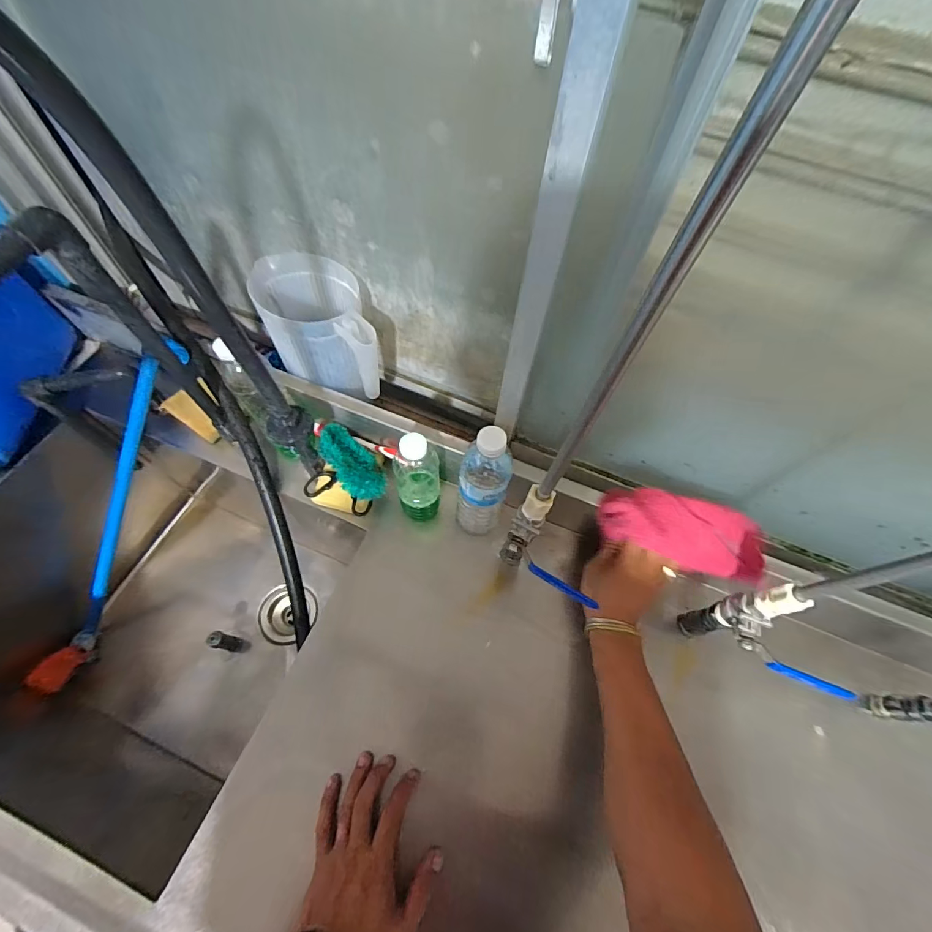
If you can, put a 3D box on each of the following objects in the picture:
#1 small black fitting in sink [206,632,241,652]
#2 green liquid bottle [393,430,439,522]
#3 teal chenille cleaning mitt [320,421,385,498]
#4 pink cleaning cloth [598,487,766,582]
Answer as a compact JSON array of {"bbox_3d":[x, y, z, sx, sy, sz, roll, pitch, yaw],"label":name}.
[{"bbox_3d":[-0.470,0.341,0.825,0.023,0.112,0.028,10,61,2],"label":"small black fitting in sink"},{"bbox_3d":[-0.065,0.014,0.562,0.061,0.169,0.058,-7,62,-8],"label":"green liquid bottle"},{"bbox_3d":[-0.162,-0.006,0.600,0.056,0.034,0.119,-32,68,-19],"label":"teal chenille cleaning mitt"},{"bbox_3d":[0.248,0.071,0.494,0.176,0.039,0.076,17,62,4],"label":"pink cleaning cloth"}]

